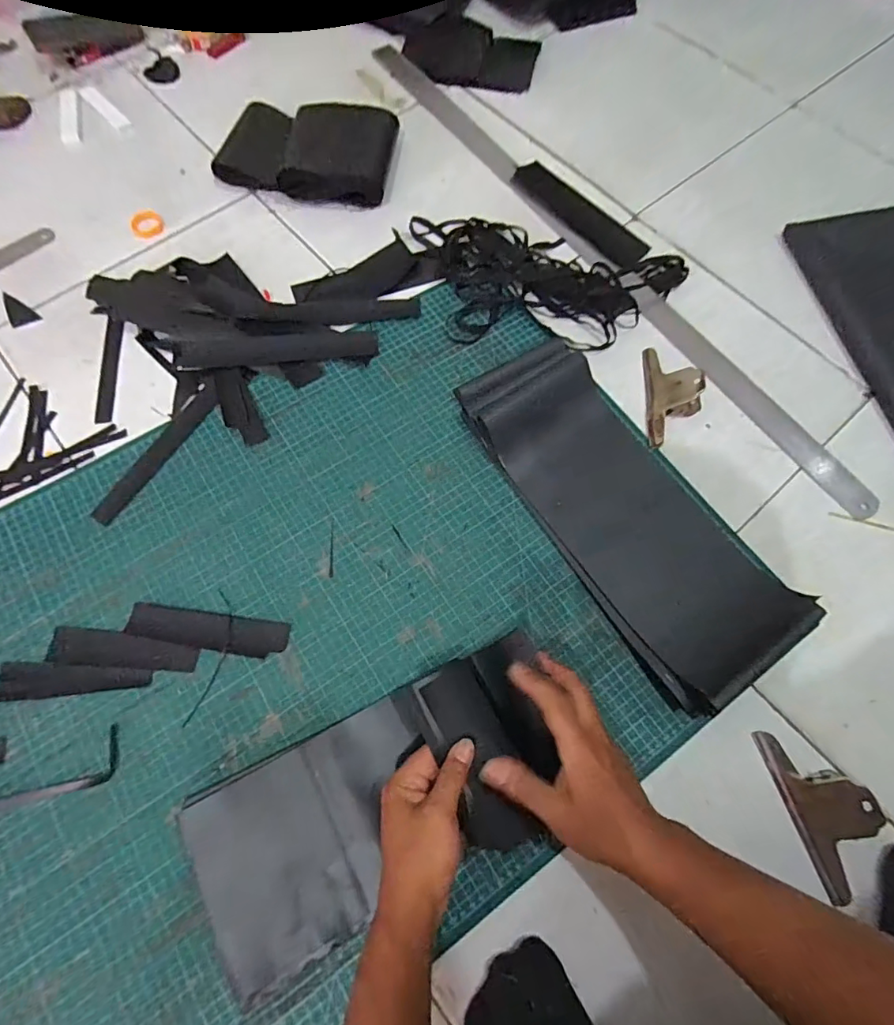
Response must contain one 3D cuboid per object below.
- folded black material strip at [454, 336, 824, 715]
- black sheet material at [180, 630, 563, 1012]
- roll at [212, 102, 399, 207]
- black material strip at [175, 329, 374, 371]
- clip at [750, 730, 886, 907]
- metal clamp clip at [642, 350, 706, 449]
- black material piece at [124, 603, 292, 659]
[{"bbox_3d":[0.183,-0.015,0.539,0.160,0.044,0.413,-31,73,-12],"label":"folded black material strip"},{"bbox_3d":[-0.049,0.252,0.437,0.345,0.060,0.171,-30,73,-8],"label":"black sheet material"},{"bbox_3d":[-0.202,-0.530,0.719,0.248,0.051,0.195,12,70,3],"label":"roll"},{"bbox_3d":[-0.214,-0.208,0.626,0.248,0.005,0.046,-6,70,-4],"label":"black material strip"},{"bbox_3d":[0.338,0.258,0.442,0.054,0.042,0.124,-14,71,-6],"label":"clip"},{"bbox_3d":[0.277,-0.146,0.590,0.065,0.043,0.135,5,70,1],"label":"metal clamp clip"},{"bbox_3d":[-0.243,0.119,0.503,0.164,0.004,0.036,9,70,2],"label":"black material piece"}]

